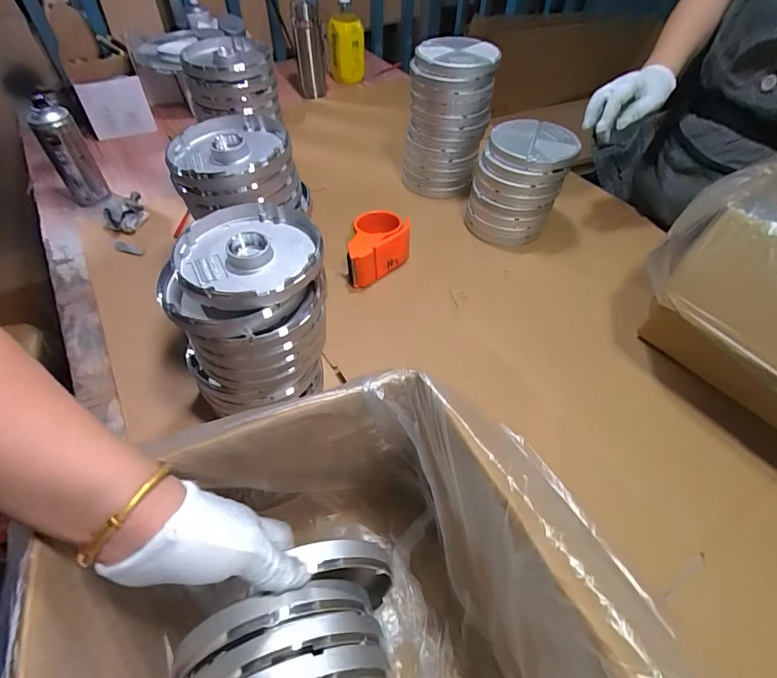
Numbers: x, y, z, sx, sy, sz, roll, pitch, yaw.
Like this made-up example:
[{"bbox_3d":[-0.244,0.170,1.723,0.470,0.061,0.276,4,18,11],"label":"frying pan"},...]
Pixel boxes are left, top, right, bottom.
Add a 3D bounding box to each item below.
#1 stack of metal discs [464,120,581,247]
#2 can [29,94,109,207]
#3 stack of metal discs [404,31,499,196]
[{"bbox_3d":[0.215,-0.258,0.722,0.142,0.154,0.126,21,53,16],"label":"stack of metal discs"},{"bbox_3d":[-0.563,-0.328,0.761,0.062,0.172,0.062,0,50,0],"label":"can"},{"bbox_3d":[0.103,-0.394,0.787,0.144,0.230,0.126,9,50,7],"label":"stack of metal discs"}]

